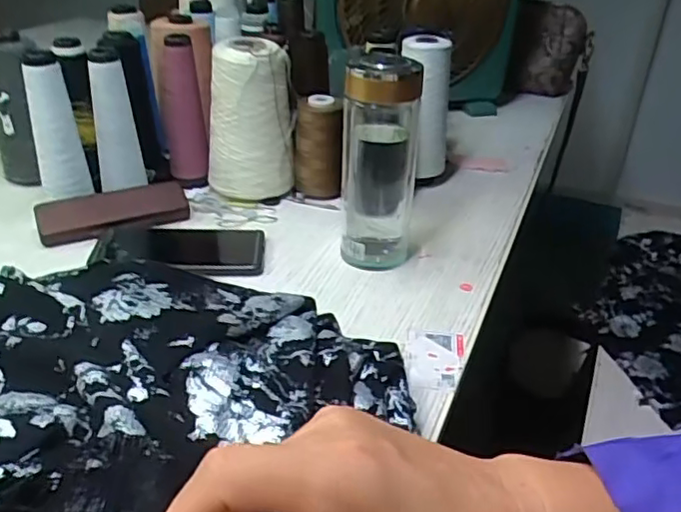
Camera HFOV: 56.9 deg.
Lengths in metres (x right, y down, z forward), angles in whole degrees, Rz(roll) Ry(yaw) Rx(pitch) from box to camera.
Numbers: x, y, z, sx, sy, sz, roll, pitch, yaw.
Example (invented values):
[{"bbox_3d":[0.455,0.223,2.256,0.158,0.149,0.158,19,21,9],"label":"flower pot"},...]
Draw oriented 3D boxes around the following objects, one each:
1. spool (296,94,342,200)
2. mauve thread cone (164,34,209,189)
[{"bbox_3d":[-0.022,-0.115,0.702,0.056,0.112,0.046,1,33,-3],"label":"spool"},{"bbox_3d":[-0.175,-0.161,0.703,0.043,0.165,0.038,-5,34,-11],"label":"mauve thread cone"}]

